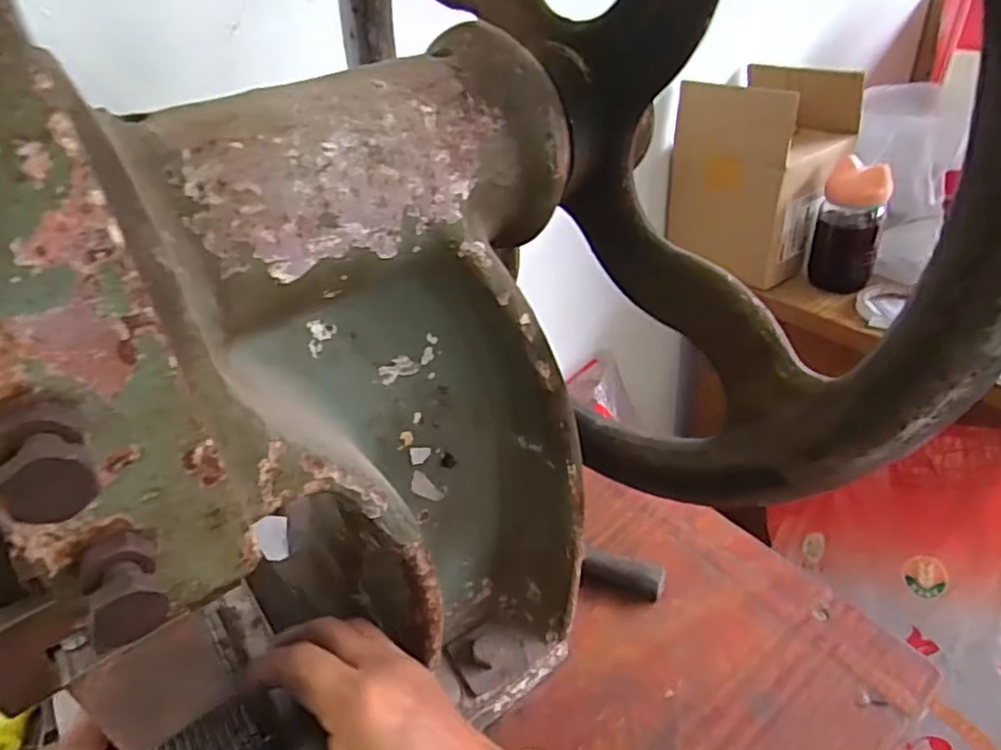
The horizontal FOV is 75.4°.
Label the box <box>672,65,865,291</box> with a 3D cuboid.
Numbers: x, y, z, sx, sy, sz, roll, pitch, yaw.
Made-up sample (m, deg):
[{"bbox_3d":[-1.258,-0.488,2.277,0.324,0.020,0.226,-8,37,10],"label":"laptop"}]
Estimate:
[{"bbox_3d":[0.321,-0.250,0.791,0.163,0.198,0.177,23,45,35],"label":"box"}]

